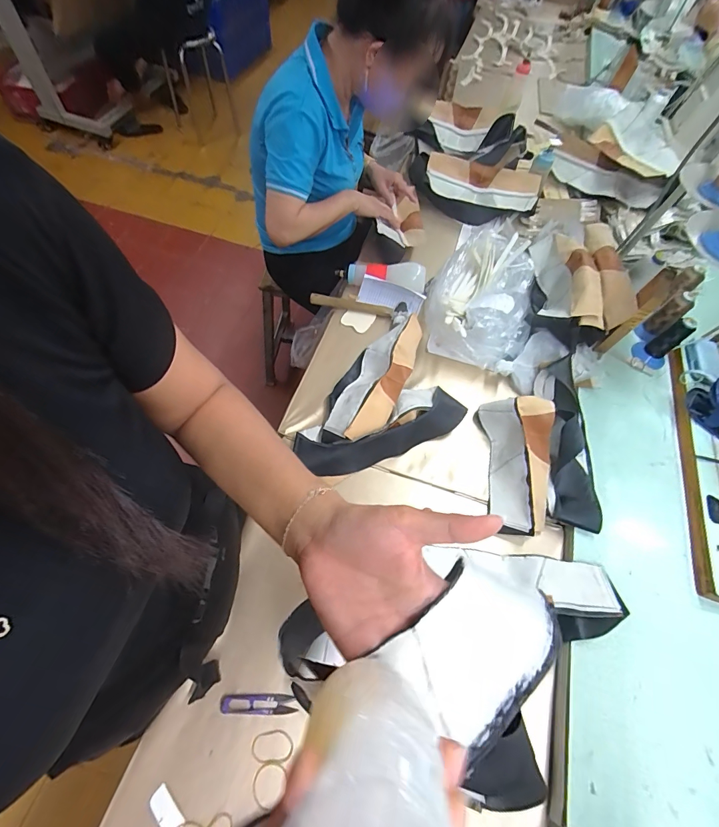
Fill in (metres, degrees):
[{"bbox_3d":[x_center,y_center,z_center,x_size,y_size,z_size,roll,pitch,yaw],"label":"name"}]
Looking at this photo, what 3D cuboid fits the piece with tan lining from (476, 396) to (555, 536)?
[{"bbox_3d":[0.285,0.085,0.665,0.112,0.089,0.236,2,62,-4],"label":"piece with tan lining"}]

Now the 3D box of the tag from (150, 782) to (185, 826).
[{"bbox_3d":[-0.235,0.483,0.461,0.051,0.004,0.021,37,50,22],"label":"tag"}]

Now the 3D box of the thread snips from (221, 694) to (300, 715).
[{"bbox_3d":[-0.137,0.395,0.515,0.100,0.004,0.023,3,62,-4],"label":"thread snips"}]

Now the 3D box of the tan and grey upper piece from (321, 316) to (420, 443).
[{"bbox_3d":[0.037,-0.080,0.739,0.112,0.066,0.337,24,62,7],"label":"tan and grey upper piece"}]

